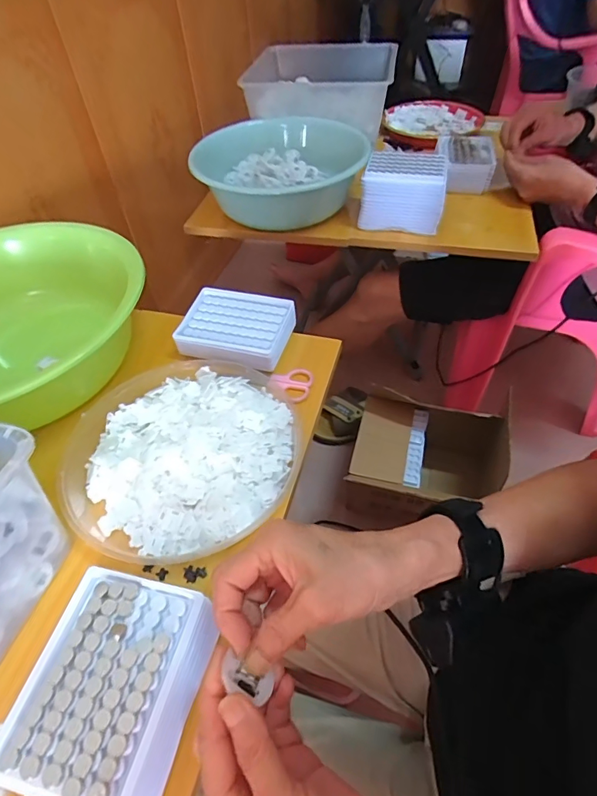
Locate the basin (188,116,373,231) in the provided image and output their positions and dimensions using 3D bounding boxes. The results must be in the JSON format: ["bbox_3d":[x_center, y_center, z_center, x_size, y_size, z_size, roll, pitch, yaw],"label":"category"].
[{"bbox_3d":[-0.033,-0.382,0.769,0.287,0.114,0.219,0,50,3],"label":"basin"}]

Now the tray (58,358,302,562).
[{"bbox_3d":[-0.125,0.053,0.469,0.243,0.047,0.222,-2,50,2],"label":"tray"}]

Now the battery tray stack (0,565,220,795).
[{"bbox_3d":[-0.128,0.205,0.324,0.110,0.062,0.131,10,51,12],"label":"battery tray stack"}]

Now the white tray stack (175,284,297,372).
[{"bbox_3d":[-0.080,-0.092,0.583,0.141,0.031,0.104,8,51,10],"label":"white tray stack"}]

